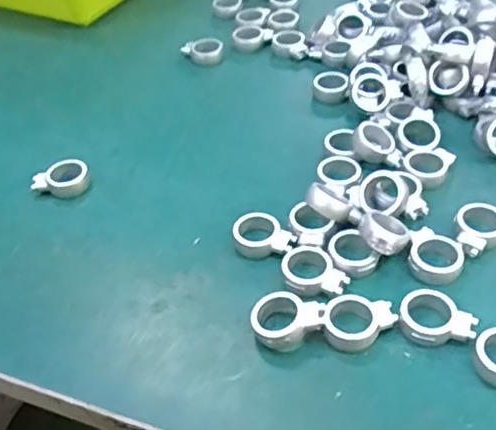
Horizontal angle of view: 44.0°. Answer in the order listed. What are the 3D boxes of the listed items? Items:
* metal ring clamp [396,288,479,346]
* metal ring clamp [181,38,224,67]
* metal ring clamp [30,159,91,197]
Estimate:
[{"bbox_3d":[0.086,0.049,0.280,0.032,0.012,0.023,30,55,32],"label":"metal ring clamp"},{"bbox_3d":[-0.037,-0.128,0.478,0.031,0.010,0.023,4,45,11],"label":"metal ring clamp"},{"bbox_3d":[-0.115,-0.021,0.376,0.033,0.013,0.023,-18,45,-11],"label":"metal ring clamp"}]

